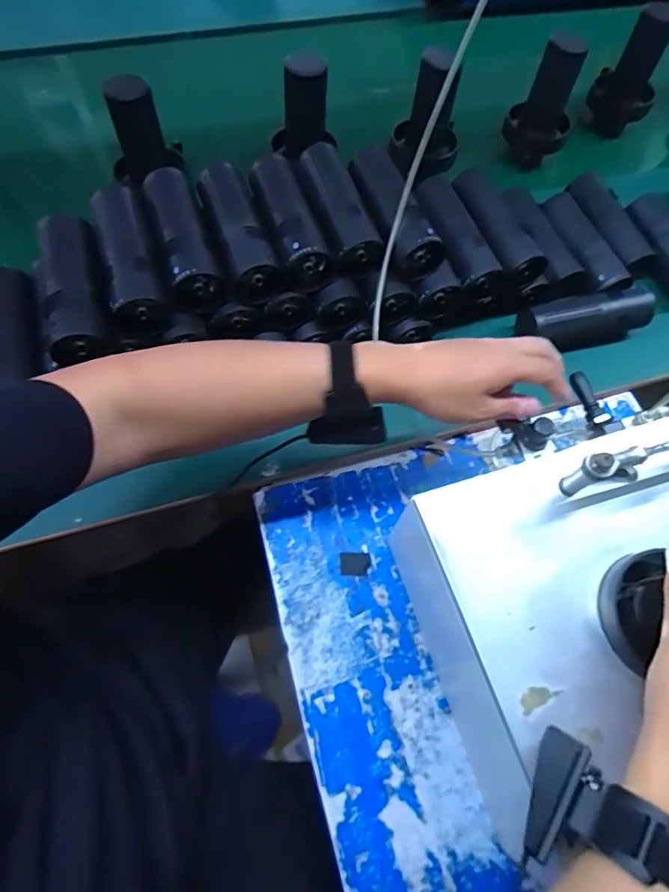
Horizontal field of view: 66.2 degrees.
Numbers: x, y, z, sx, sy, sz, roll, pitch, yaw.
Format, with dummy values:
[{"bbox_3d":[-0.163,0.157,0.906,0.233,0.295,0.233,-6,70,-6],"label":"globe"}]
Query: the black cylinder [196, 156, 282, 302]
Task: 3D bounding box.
[{"bbox_3d":[-0.110,-0.234,0.556,0.055,0.052,0.160,-20,69,-11],"label":"black cylinder"}]

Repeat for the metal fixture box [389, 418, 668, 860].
[{"bbox_3d":[0.242,0.161,0.468,0.290,0.165,0.294,-11,68,-8],"label":"metal fixture box"}]

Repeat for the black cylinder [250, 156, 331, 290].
[{"bbox_3d":[-0.054,-0.251,0.565,0.059,0.053,0.157,-17,69,-10],"label":"black cylinder"}]

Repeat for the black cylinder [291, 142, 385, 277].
[{"bbox_3d":[0.001,-0.270,0.577,0.059,0.048,0.160,-16,69,-10],"label":"black cylinder"}]

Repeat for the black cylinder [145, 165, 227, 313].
[{"bbox_3d":[-0.163,-0.223,0.548,0.054,0.048,0.162,-17,69,-10],"label":"black cylinder"}]

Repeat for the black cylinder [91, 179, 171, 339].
[{"bbox_3d":[-0.214,-0.193,0.529,0.054,0.060,0.166,-19,69,-11],"label":"black cylinder"}]

